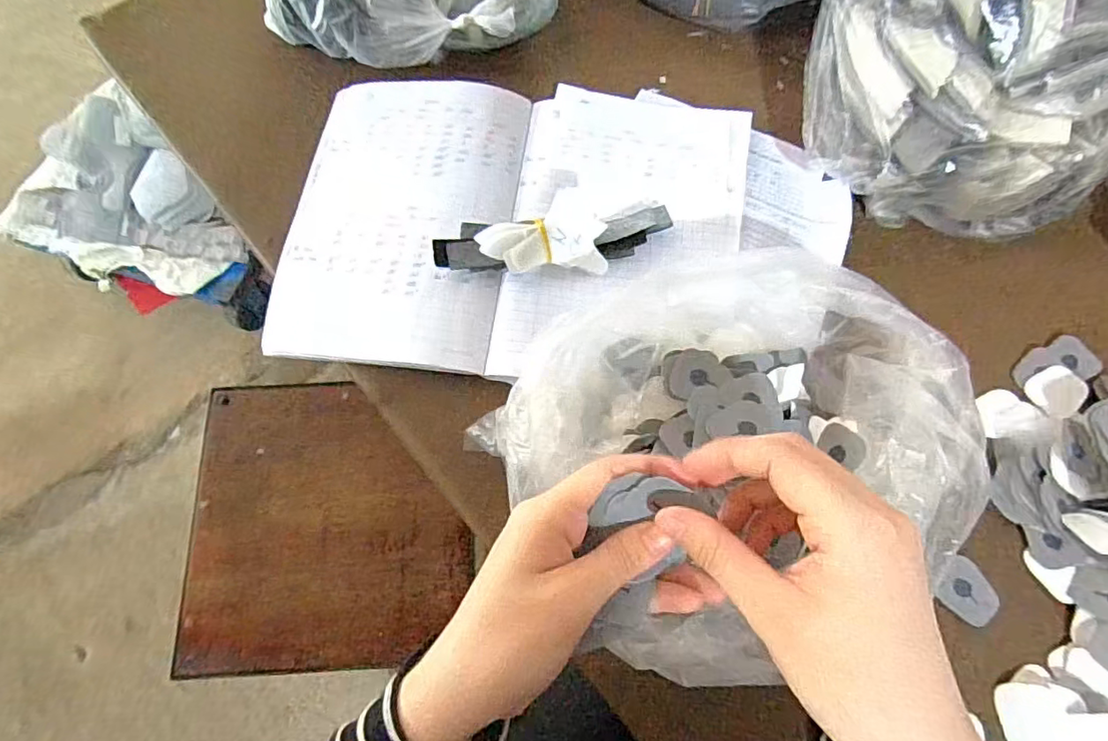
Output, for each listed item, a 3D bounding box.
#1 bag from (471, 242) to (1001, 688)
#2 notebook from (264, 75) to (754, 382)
[{"bbox_3d":[0.107,0.041,0.339,0.253,0.079,0.212,-33,73,-12],"label":"bag"},{"bbox_3d":[-0.026,-0.119,0.441,0.346,0.019,0.259,6,69,2],"label":"notebook"}]

